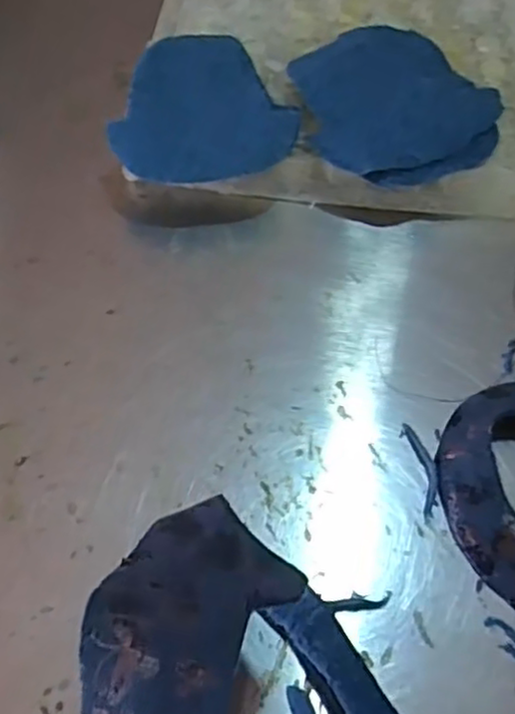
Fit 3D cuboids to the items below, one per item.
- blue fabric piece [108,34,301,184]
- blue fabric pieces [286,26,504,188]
[{"bbox_3d":[-0.049,-0.184,0.496,0.126,0.013,0.157,-20,58,-15],"label":"blue fabric piece"},{"bbox_3d":[0.102,-0.199,0.506,0.138,0.020,0.174,-8,57,-7],"label":"blue fabric pieces"}]

